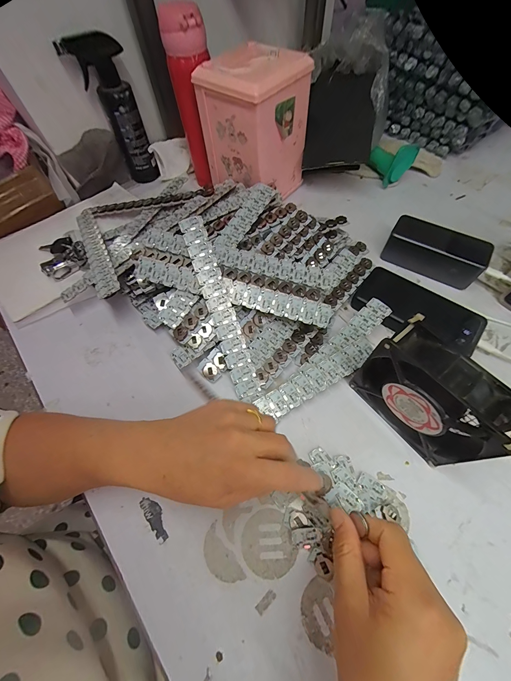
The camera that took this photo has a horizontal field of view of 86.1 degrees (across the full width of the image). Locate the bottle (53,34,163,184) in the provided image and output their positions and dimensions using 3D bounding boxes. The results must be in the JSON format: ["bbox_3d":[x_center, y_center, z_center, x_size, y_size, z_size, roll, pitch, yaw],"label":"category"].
[{"bbox_3d":[-0.237,-0.384,0.477,0.080,0.198,0.061,-27,64,-11],"label":"bottle"}]

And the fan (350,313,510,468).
[{"bbox_3d":[0.168,0.060,0.267,0.043,0.120,0.133,-35,66,-15],"label":"fan"}]

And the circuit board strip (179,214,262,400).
[{"bbox_3d":[-0.044,-0.044,0.336,0.029,0.007,0.229,-19,84,-8],"label":"circuit board strip"}]

